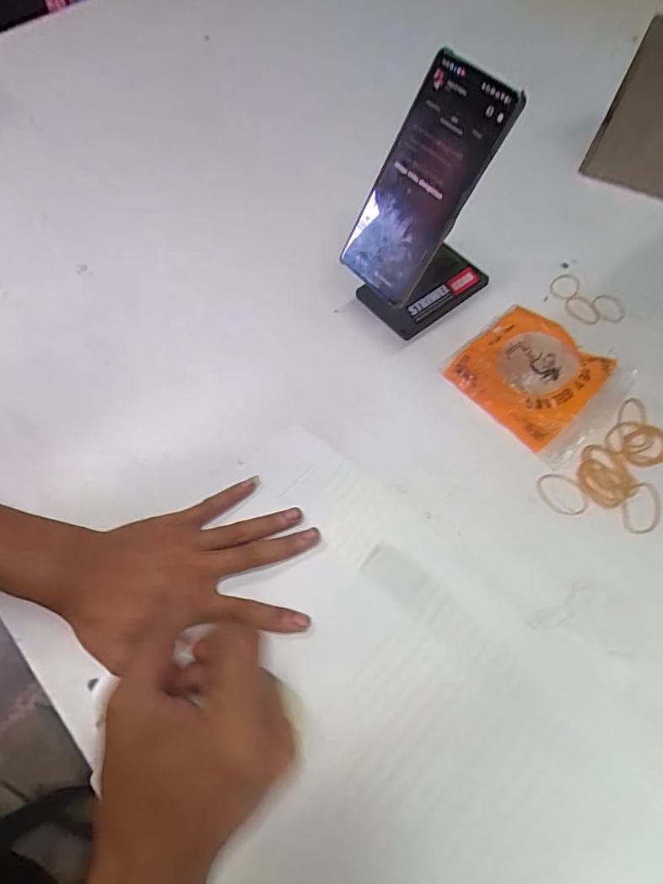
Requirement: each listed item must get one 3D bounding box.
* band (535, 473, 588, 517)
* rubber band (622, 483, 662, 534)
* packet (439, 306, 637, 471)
[{"bbox_3d":[0.188,0.043,0.391,0.043,0.004,0.031,25,65,12],"label":"band"},{"bbox_3d":[0.248,0.053,0.383,0.028,0.004,0.048,29,66,13],"label":"rubber band"},{"bbox_3d":[0.181,-0.058,0.421,0.104,0.037,0.133,-38,69,-18],"label":"packet"}]

